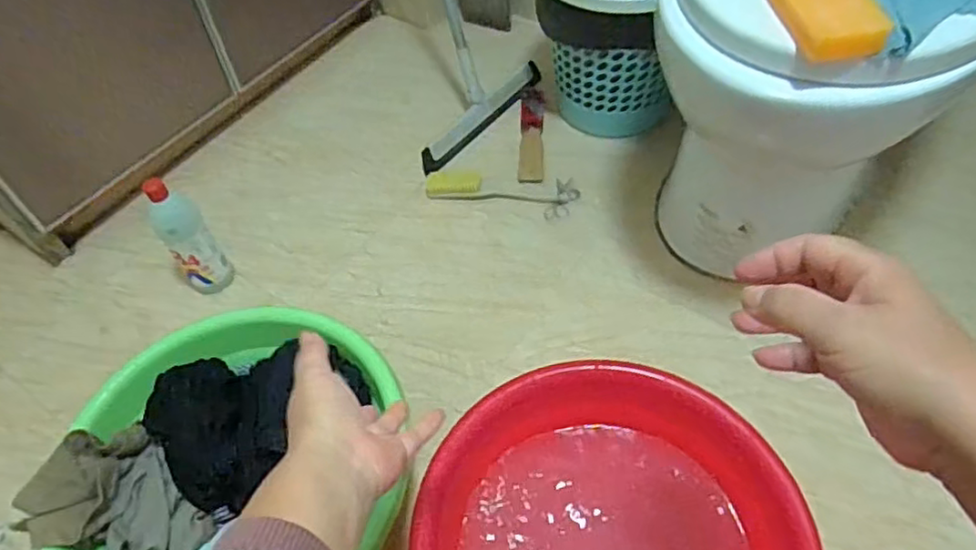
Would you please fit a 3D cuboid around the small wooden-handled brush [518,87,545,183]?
[{"bbox_3d":[0.076,-0.246,1.117,0.040,0.020,0.225,2,53,5],"label":"small wooden-handled brush"}]

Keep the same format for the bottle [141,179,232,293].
[{"bbox_3d":[-0.418,-0.050,0.899,0.065,0.183,0.054,-34,58,-20],"label":"bottle"}]

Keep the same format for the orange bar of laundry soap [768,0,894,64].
[{"bbox_3d":[0.286,-0.229,0.554,0.064,0.031,0.106,-10,53,-4],"label":"orange bar of laundry soap"}]

